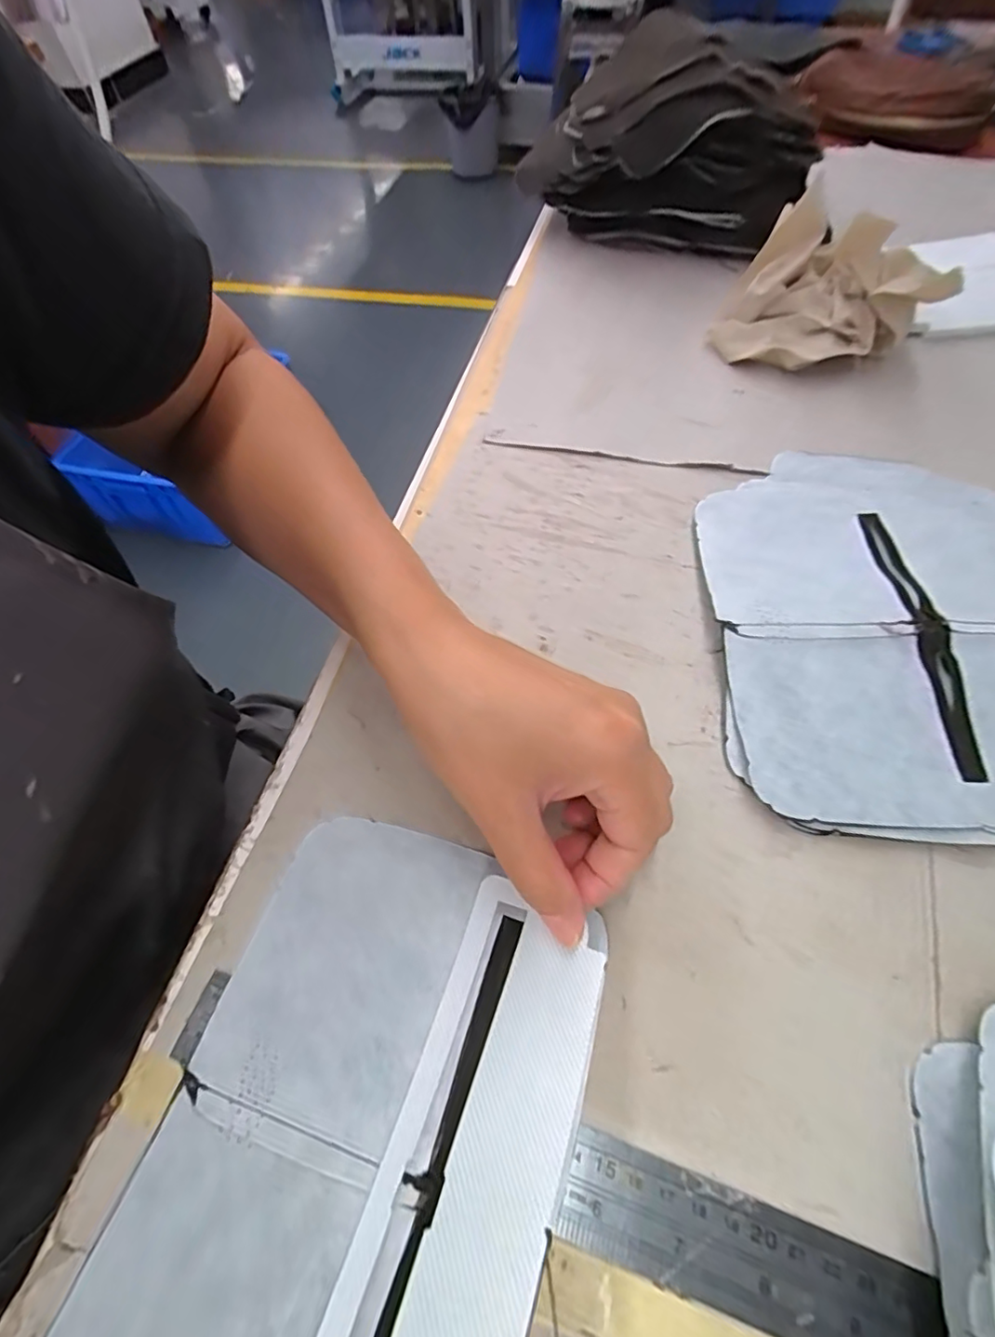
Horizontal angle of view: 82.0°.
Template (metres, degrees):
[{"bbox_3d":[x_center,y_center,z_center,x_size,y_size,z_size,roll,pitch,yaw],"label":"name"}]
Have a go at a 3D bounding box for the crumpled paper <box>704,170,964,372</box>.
[{"bbox_3d":[0.237,-0.269,0.404,0.136,0.075,0.091,25,61,17],"label":"crumpled paper"}]

